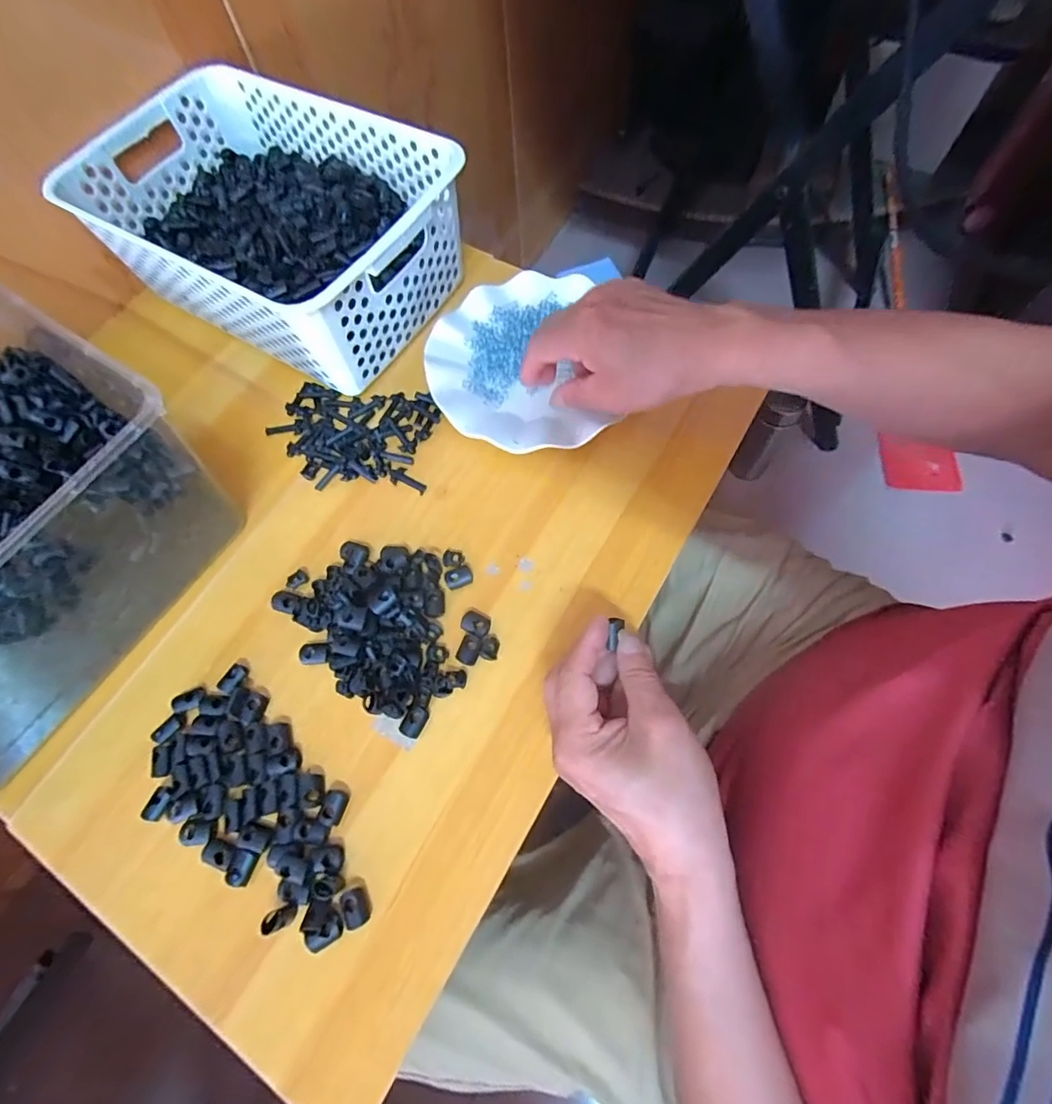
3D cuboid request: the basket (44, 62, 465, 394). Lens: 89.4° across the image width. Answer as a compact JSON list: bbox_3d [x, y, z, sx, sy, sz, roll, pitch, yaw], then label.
[{"bbox_3d":[-0.221,-0.289,0.474,0.301,0.105,0.205,30,72,15],"label":"basket"}]

